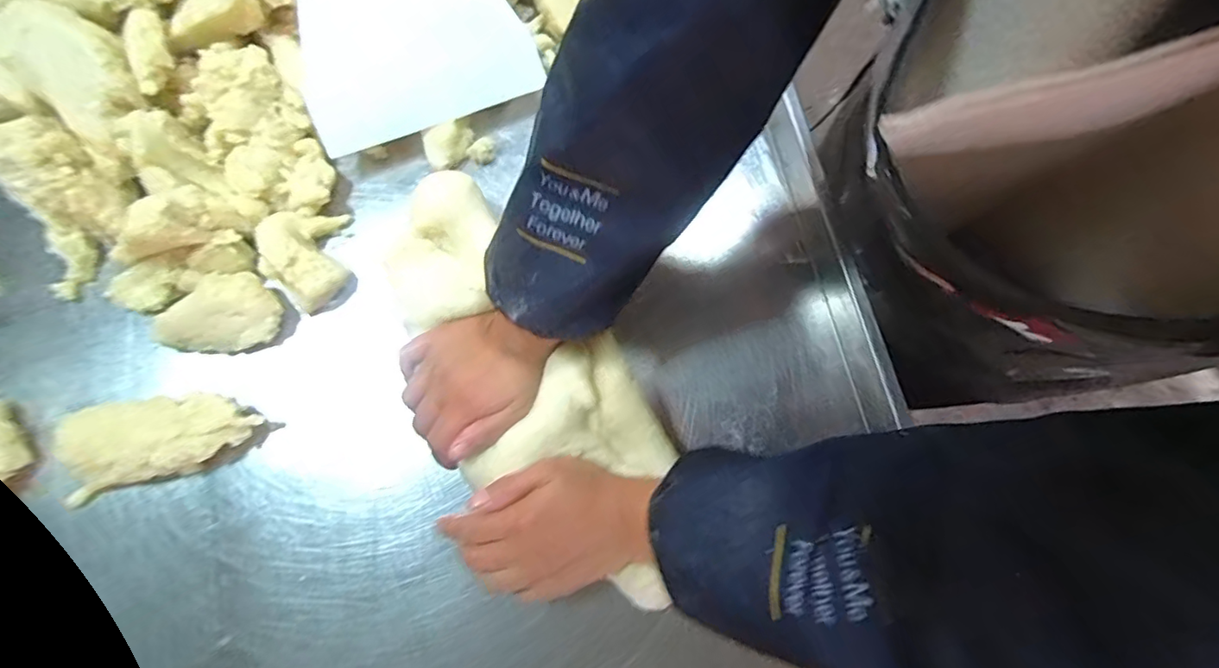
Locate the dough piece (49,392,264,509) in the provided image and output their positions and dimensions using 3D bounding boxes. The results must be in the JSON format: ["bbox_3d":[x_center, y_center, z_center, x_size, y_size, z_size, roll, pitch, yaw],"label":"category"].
[{"bbox_3d":[-0.342,0.077,0.410,0.145,0.036,0.058,-15,78,-5],"label":"dough piece"}]

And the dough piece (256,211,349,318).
[{"bbox_3d":[-0.249,-0.061,0.449,0.060,0.037,0.080,-13,77,-5],"label":"dough piece"}]

